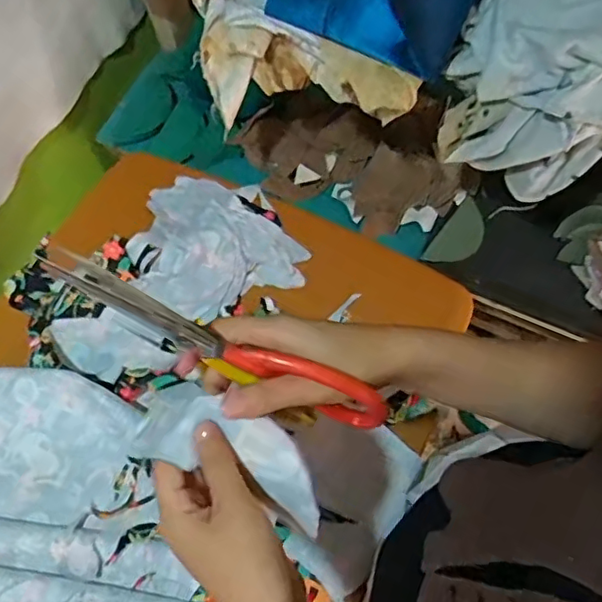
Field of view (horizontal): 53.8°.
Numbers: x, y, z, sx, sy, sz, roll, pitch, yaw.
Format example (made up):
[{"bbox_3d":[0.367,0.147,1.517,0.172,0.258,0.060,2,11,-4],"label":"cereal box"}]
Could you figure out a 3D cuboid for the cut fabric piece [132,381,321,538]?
[{"bbox_3d":[-0.039,0.088,0.348,0.120,0.014,0.046,24,68,14],"label":"cut fabric piece"}]

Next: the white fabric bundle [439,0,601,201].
[{"bbox_3d":[0.241,-0.199,0.531,0.200,0.161,0.128,20,67,11],"label":"white fabric bundle"}]

